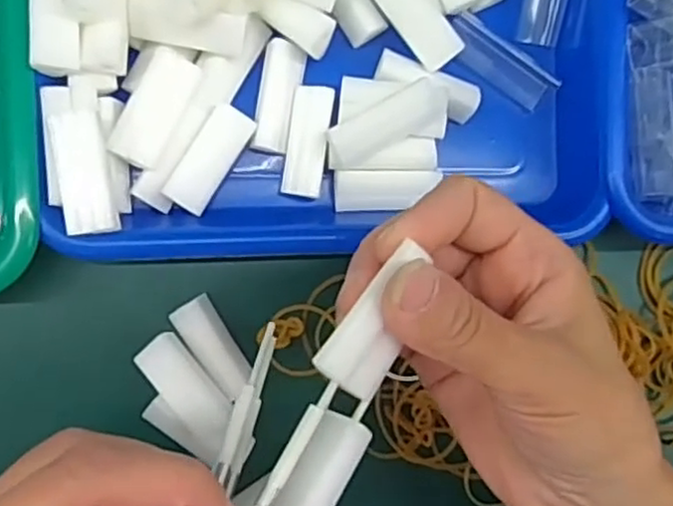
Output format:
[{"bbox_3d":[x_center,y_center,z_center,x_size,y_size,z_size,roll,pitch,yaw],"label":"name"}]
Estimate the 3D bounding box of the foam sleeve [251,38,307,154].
[{"bbox_3d":[-0.024,-0.065,0.291,0.017,0.007,0.046,9,88,-8],"label":"foam sleeve"}]

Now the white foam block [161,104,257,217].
[{"bbox_3d":[-0.051,-0.038,0.282,0.018,0.004,0.045,32,85,-6],"label":"white foam block"}]

